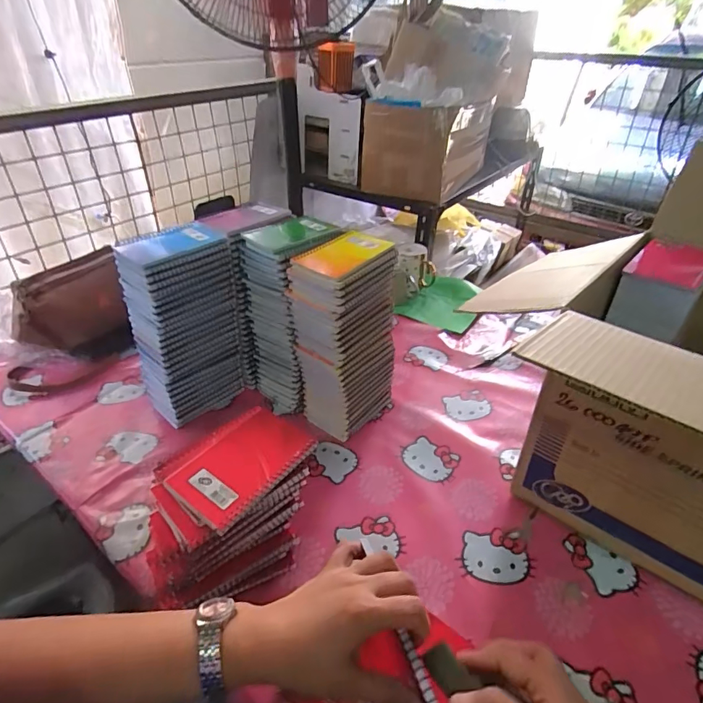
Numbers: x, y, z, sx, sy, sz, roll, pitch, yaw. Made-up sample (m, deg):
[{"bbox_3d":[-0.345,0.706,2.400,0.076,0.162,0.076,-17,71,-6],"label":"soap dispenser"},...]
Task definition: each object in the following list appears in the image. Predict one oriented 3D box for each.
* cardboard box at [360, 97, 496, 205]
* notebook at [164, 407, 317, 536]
[{"bbox_3d":[0.196,-0.551,1.236,0.247,0.207,0.324,20,41,24],"label":"cardboard box"},{"bbox_3d":[-0.111,0.111,0.475,0.090,0.011,0.131,25,43,29],"label":"notebook"}]

